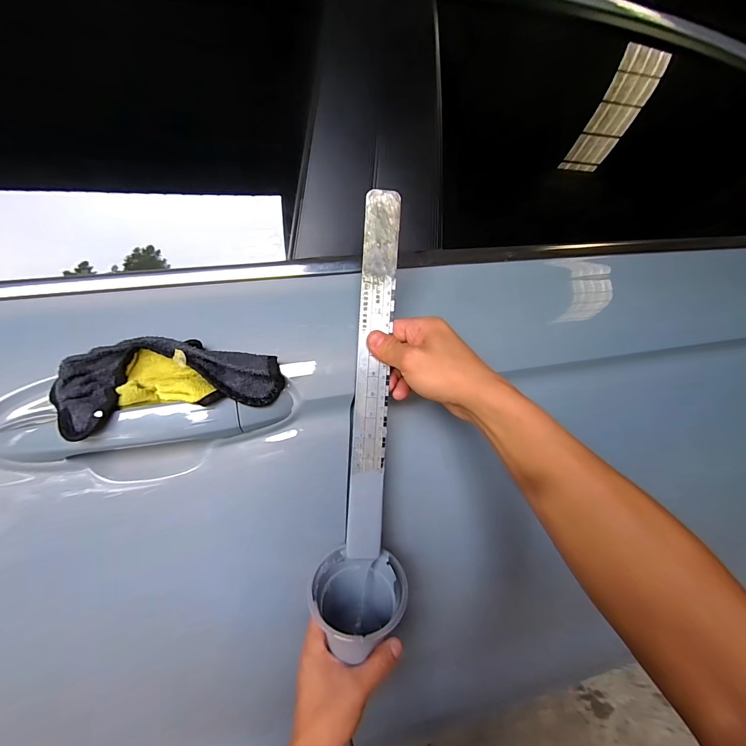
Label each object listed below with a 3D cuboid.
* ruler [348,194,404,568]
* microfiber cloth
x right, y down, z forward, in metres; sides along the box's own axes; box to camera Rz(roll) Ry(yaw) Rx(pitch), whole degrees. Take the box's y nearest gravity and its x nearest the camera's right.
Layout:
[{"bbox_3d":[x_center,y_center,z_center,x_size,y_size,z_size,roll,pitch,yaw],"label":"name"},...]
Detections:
[{"bbox_3d":[0.000,0.008,0.342,0.033,0.344,0.006,4,4,6],"label":"ruler"},{"bbox_3d":[-0.174,0.014,0.318,0.175,0.077,0.057,-7,23,-21],"label":"microfiber cloth"}]

